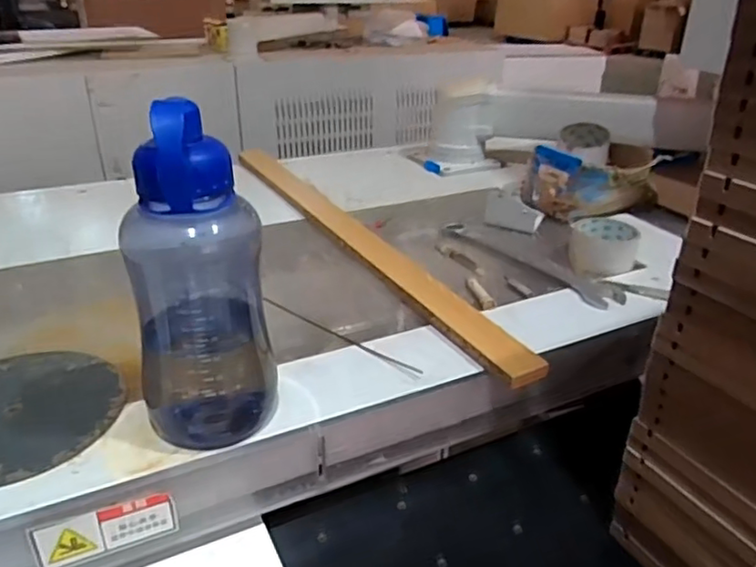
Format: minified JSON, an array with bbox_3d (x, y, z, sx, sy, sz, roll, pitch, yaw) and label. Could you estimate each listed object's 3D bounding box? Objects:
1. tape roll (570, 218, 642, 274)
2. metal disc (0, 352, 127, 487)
[{"bbox_3d":[0.298,-0.049,0.823,0.087,0.043,0.091,12,30,21],"label":"tape roll"},{"bbox_3d":[-0.316,0.111,0.541,0.172,0.004,0.170,1,28,0],"label":"metal disc"}]

